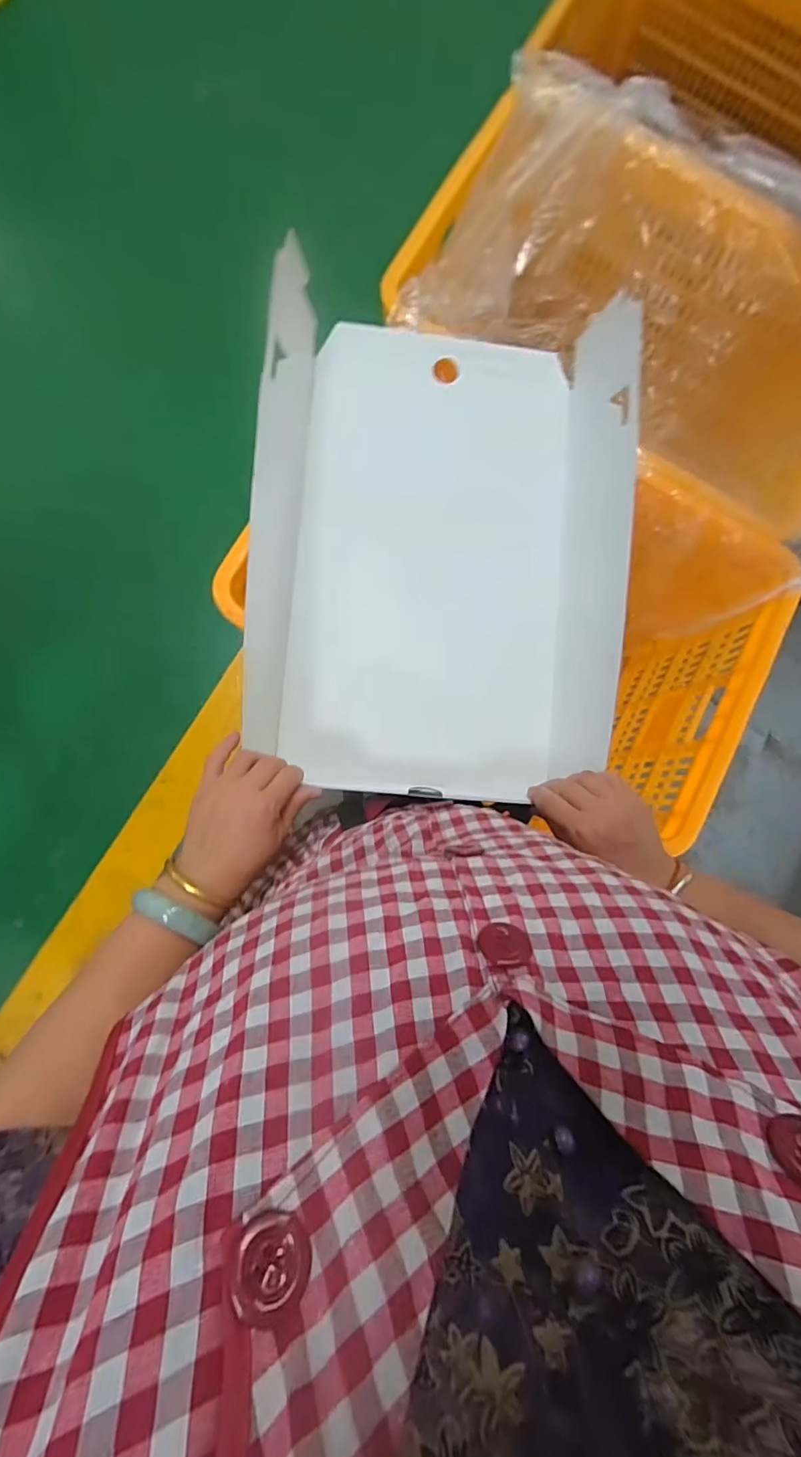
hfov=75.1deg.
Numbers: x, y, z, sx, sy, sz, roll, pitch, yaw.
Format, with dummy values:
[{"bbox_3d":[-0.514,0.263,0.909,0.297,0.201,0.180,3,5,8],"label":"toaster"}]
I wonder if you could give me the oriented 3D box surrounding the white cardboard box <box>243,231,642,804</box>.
[{"bbox_3d":[0.034,-0.199,0.564,0.353,0.111,0.514,4,86,-9],"label":"white cardboard box"}]

